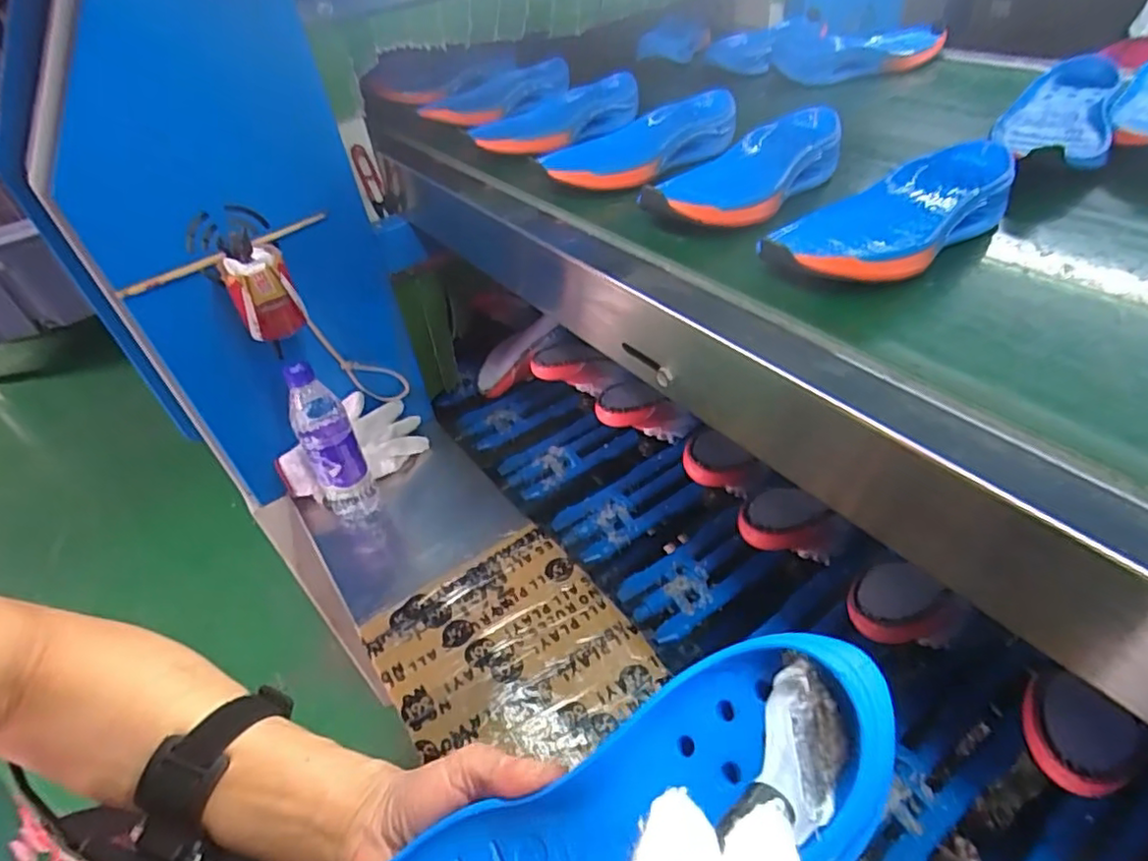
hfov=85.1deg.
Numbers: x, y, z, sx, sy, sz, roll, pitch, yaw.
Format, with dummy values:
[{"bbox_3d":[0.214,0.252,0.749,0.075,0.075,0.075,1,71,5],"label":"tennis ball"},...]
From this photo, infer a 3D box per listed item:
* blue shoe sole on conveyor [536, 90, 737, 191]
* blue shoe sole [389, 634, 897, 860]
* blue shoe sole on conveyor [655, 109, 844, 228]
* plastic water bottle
[{"bbox_3d":[0.074,-0.283,0.619,0.213,0.043,0.095,-19,42,-14],"label":"blue shoe sole on conveyor"},{"bbox_3d":[0.011,0.157,0.229,0.231,0.034,0.073,-38,42,7],"label":"blue shoe sole"},{"bbox_3d":[0.156,-0.224,0.550,0.212,0.046,0.090,-34,47,-29],"label":"blue shoe sole on conveyor"},{"bbox_3d":[-0.307,0.019,0.778,0.068,0.219,0.068,-27,44,-22],"label":"plastic water bottle"}]

